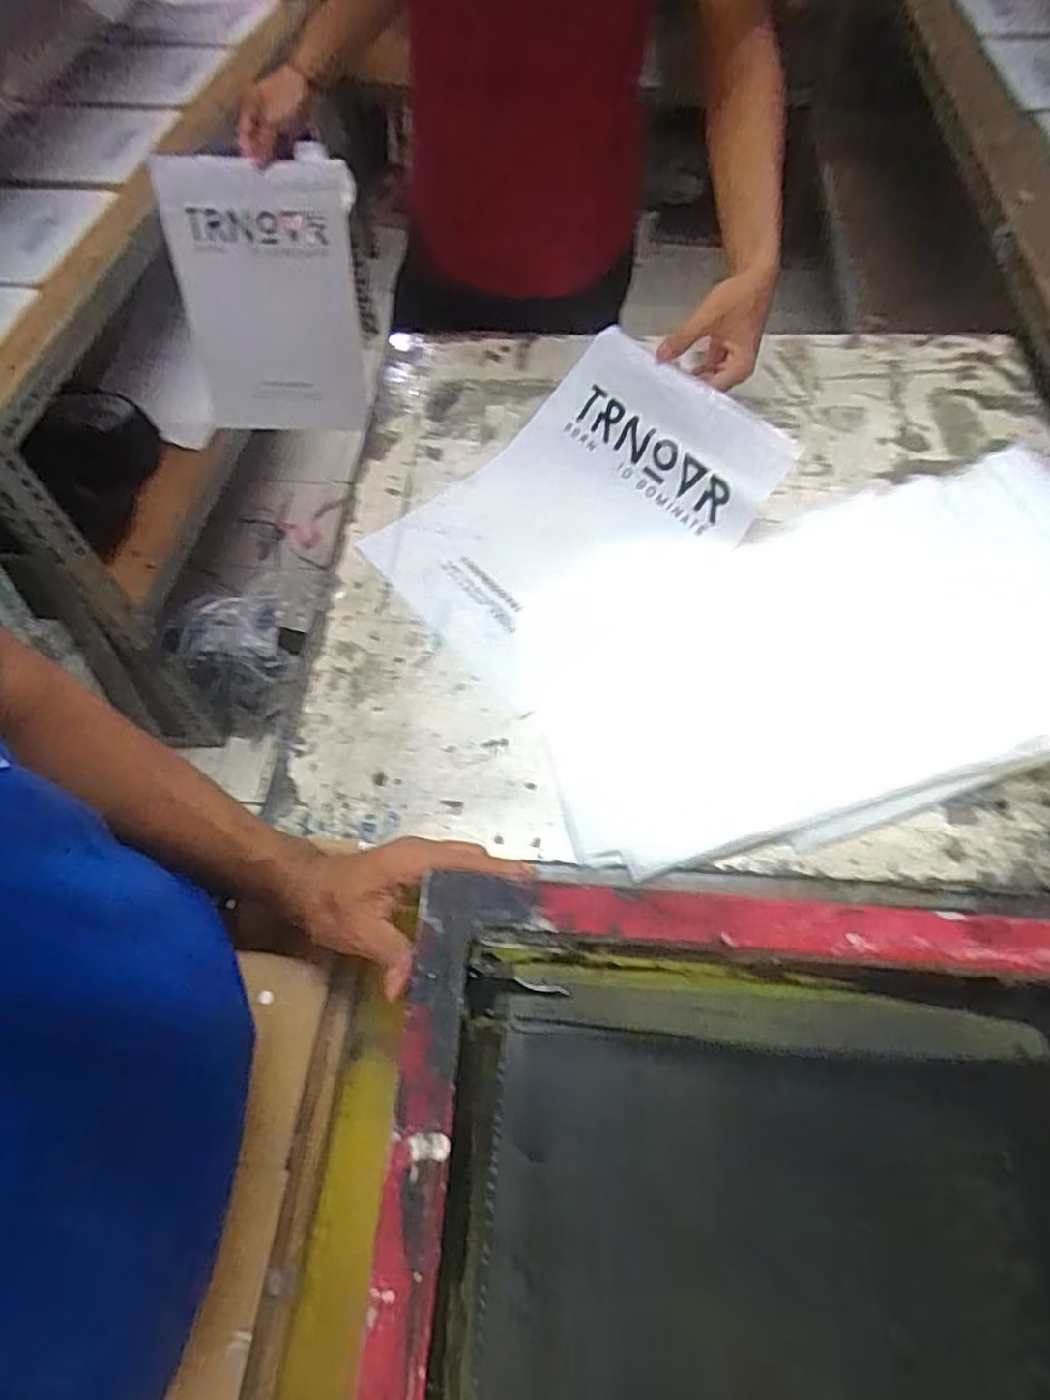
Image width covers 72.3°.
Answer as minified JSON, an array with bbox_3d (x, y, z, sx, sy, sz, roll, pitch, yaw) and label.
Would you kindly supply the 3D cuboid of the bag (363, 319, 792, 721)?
[{"bbox_3d":[0.041,-0.183,0.655,0.324,0.080,0.253,-40,65,-19],"label":"bag"}]

